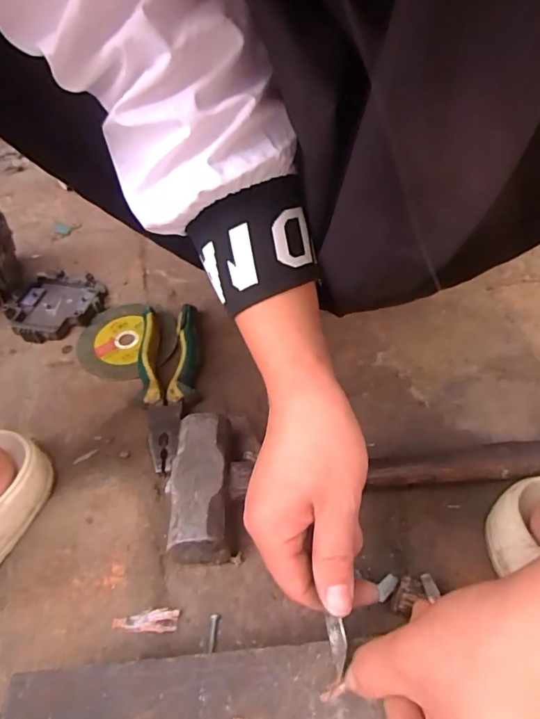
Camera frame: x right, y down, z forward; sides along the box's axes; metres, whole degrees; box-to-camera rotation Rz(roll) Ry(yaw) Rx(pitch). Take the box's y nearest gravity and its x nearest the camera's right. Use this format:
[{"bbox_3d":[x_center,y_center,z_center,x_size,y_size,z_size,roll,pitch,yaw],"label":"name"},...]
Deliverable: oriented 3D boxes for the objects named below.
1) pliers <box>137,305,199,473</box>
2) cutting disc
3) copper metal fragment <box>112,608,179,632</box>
[{"bbox_3d":[-0.094,0.018,0.460,0.058,0.016,0.188,-8,47,-3],"label":"pliers"},{"bbox_3d":[-0.148,-0.021,0.517,0.099,0.006,0.098,0,53,1],"label":"cutting disc"},{"bbox_3d":[-0.082,0.172,0.327,0.041,0.006,0.014,-2,47,3],"label":"copper metal fragment"}]

